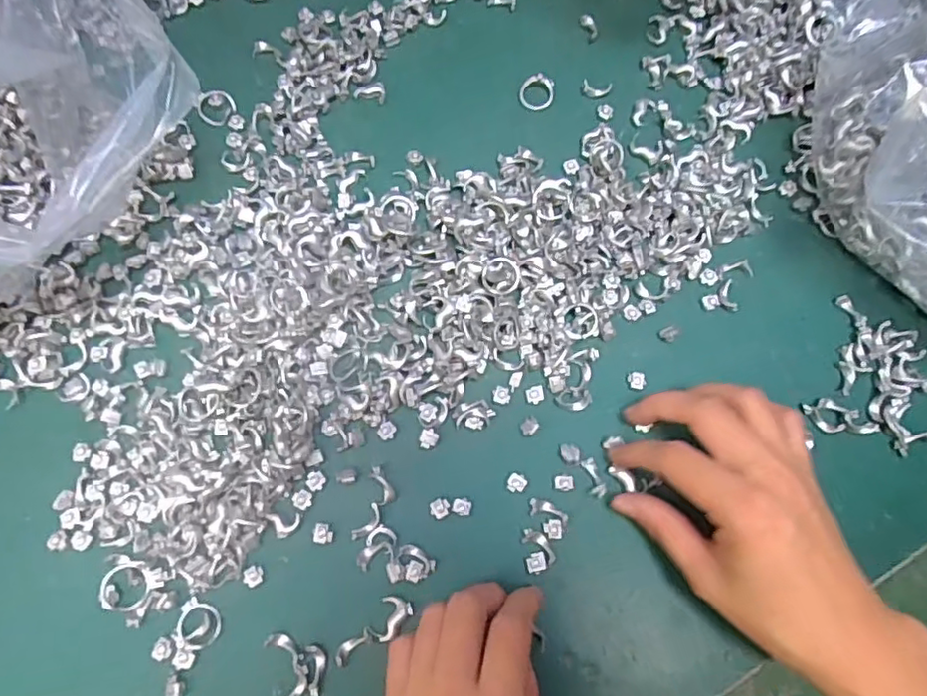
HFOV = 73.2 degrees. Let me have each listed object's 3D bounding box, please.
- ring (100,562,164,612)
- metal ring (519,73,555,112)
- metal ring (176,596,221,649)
[{"bbox_3d":[-0.156,0.112,0.294,0.027,0.005,0.021,-8,72,-4],"label":"ring"},{"bbox_3d":[0.046,-0.161,0.391,0.021,0.007,0.023,0,72,-1],"label":"metal ring"},{"bbox_3d":[-0.123,0.129,0.291,0.019,0.004,0.021,4,72,0],"label":"metal ring"}]

